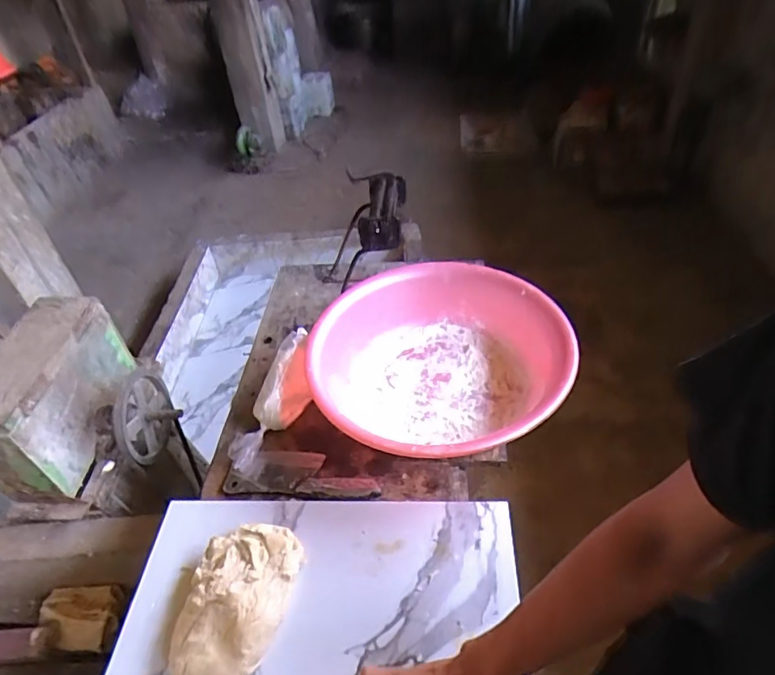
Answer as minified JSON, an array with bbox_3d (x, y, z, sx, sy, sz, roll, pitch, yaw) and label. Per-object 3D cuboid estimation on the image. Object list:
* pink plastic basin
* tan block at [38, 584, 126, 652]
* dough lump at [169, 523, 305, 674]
[{"bbox_3d":[0.081,0.039,0.857,0.394,0.151,0.406,-4,42,3],"label":"pink plastic basin"},{"bbox_3d":[-0.611,0.555,1.013,0.154,0.041,0.111,-3,42,4],"label":"tan block"},{"bbox_3d":[-0.186,0.324,0.626,0.128,0.048,0.195,2,43,9],"label":"dough lump"}]

